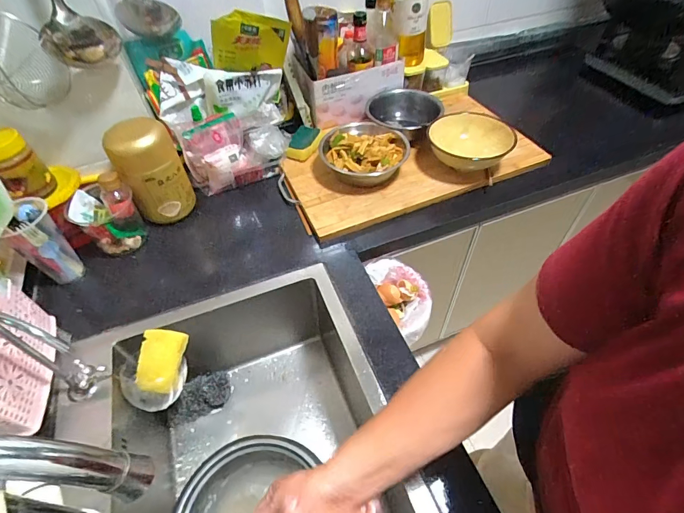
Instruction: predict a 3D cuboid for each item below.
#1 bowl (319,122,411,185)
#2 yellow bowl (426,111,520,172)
[{"bbox_3d":[0.050,-0.225,0.822,0.177,0.061,0.181,-1,50,2],"label":"bowl"},{"bbox_3d":[0.279,-0.251,0.824,0.170,0.062,0.194,21,54,19],"label":"yellow bowl"}]

